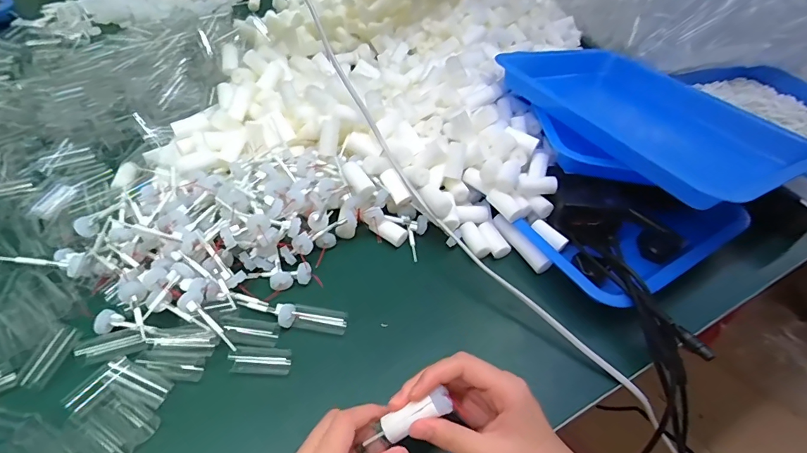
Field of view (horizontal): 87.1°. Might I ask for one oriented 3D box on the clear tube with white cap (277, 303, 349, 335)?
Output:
[{"bbox_3d":[-0.083,0.084,0.389,0.061,0.014,0.021,4,47,-2],"label":"clear tube with white cap"}]

